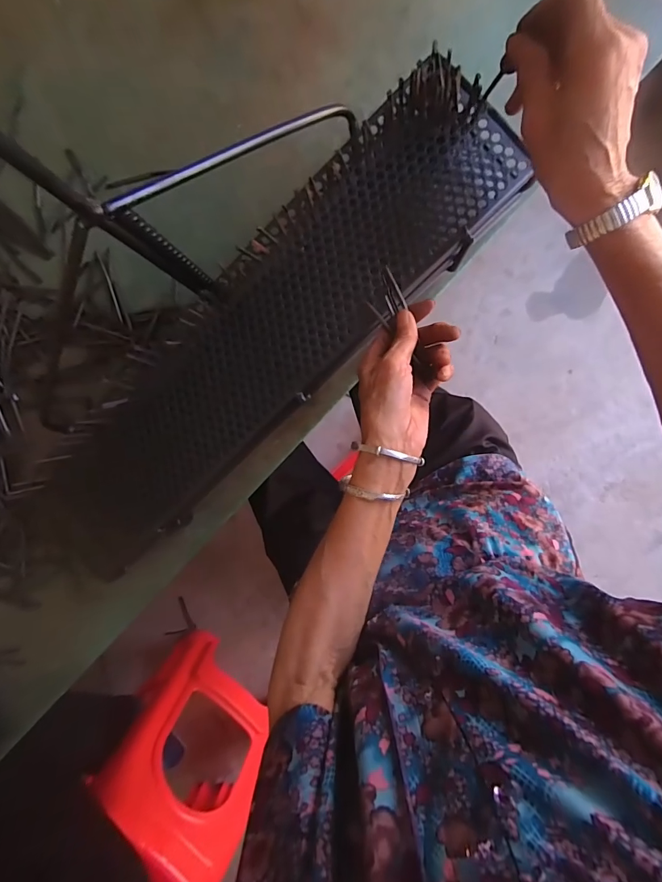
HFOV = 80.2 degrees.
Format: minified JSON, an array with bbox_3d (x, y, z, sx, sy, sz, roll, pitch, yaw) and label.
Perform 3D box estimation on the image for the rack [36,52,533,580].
[{"bbox_3d":[-0.075,-0.092,0.393,0.595,0.031,0.145,-44,90,7],"label":"rack"}]

